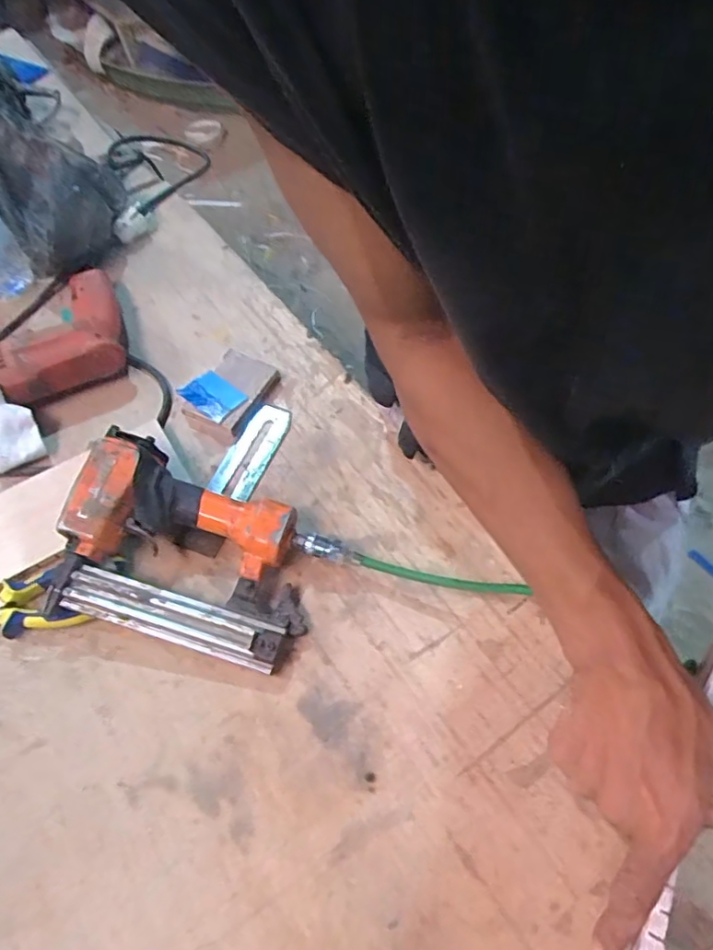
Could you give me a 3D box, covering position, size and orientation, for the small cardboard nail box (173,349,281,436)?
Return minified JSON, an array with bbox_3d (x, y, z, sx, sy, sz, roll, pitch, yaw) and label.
[{"bbox_3d":[-0.139,-0.097,0.646,0.076,0.018,0.095,22,62,17],"label":"small cardboard nail box"}]

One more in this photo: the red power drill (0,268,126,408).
[{"bbox_3d":[-0.380,-0.149,0.665,0.222,0.067,0.188,-21,59,-9],"label":"red power drill"}]

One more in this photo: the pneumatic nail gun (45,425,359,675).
[{"bbox_3d":[-0.134,0.067,0.512,0.238,0.073,0.154,13,59,11],"label":"pneumatic nail gun"}]

